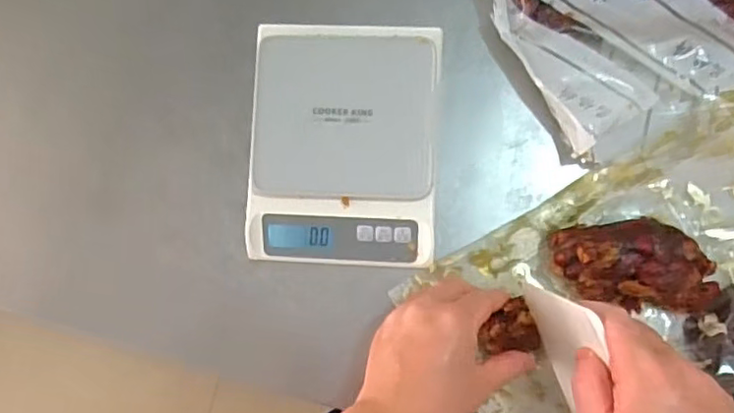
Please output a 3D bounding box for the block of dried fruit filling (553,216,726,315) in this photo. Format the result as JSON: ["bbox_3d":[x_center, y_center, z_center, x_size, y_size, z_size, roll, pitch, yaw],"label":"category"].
[{"bbox_3d":[0.197,0.044,0.458,0.123,0.046,0.068,2,87,5],"label":"block of dried fruit filling"}]

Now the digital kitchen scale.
[{"bbox_3d":[-0.018,-0.048,0.485,0.142,0.043,0.184,3,87,5],"label":"digital kitchen scale"}]

